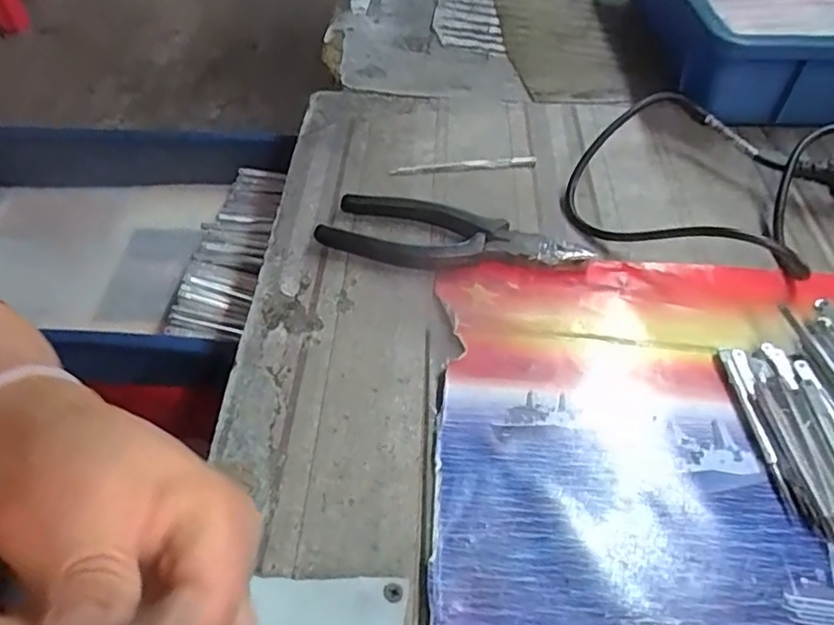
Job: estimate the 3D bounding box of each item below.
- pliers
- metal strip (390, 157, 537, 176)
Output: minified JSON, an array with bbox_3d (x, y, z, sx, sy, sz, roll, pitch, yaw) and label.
[{"bbox_3d":[0.022,-0.044,0.385,0.160,0.015,0.051,14,50,10],"label":"pliers"},{"bbox_3d":[0.034,-0.107,0.449,0.106,0.006,0.010,-5,49,-7],"label":"metal strip"}]

